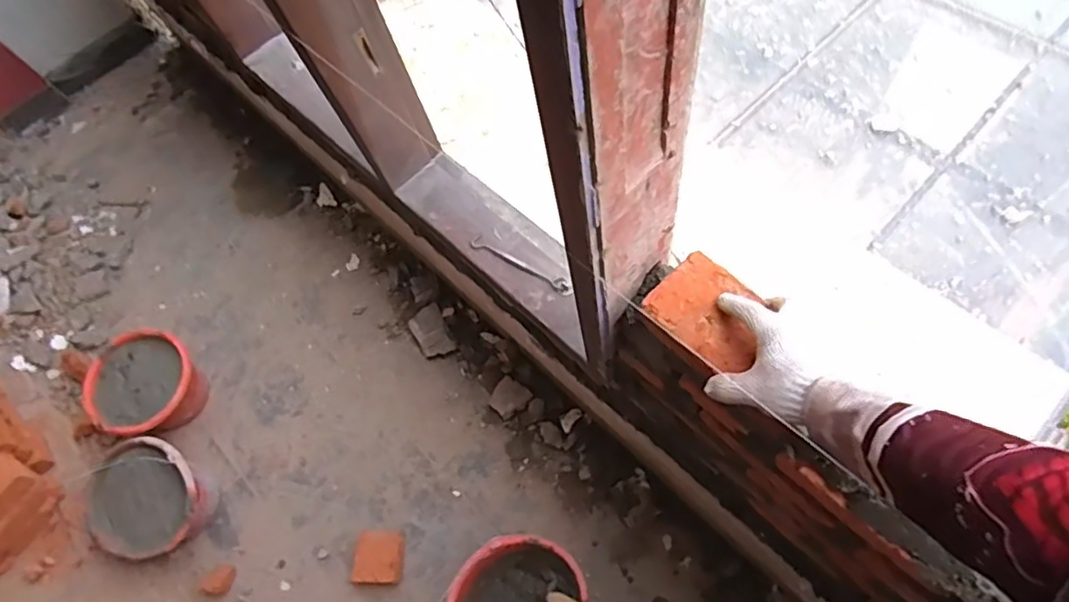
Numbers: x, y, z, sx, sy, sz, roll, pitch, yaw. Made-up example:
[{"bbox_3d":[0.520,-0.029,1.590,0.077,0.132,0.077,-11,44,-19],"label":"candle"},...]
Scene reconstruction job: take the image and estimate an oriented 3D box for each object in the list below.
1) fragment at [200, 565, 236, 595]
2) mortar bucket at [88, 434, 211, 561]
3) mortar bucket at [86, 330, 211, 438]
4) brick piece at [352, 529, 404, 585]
[{"bbox_3d":[-0.669,0.591,1.298,0.066,0.026,0.057,-5,65,6],"label":"fragment"},{"bbox_3d":[-0.814,0.430,1.322,0.230,0.180,0.215,-3,66,7],"label":"mortar bucket"},{"bbox_3d":[-0.898,0.204,1.435,0.229,0.164,0.223,-3,66,7],"label":"mortar bucket"},{"bbox_3d":[-0.328,0.538,1.290,0.105,0.058,0.109,-6,65,6],"label":"brick piece"}]

